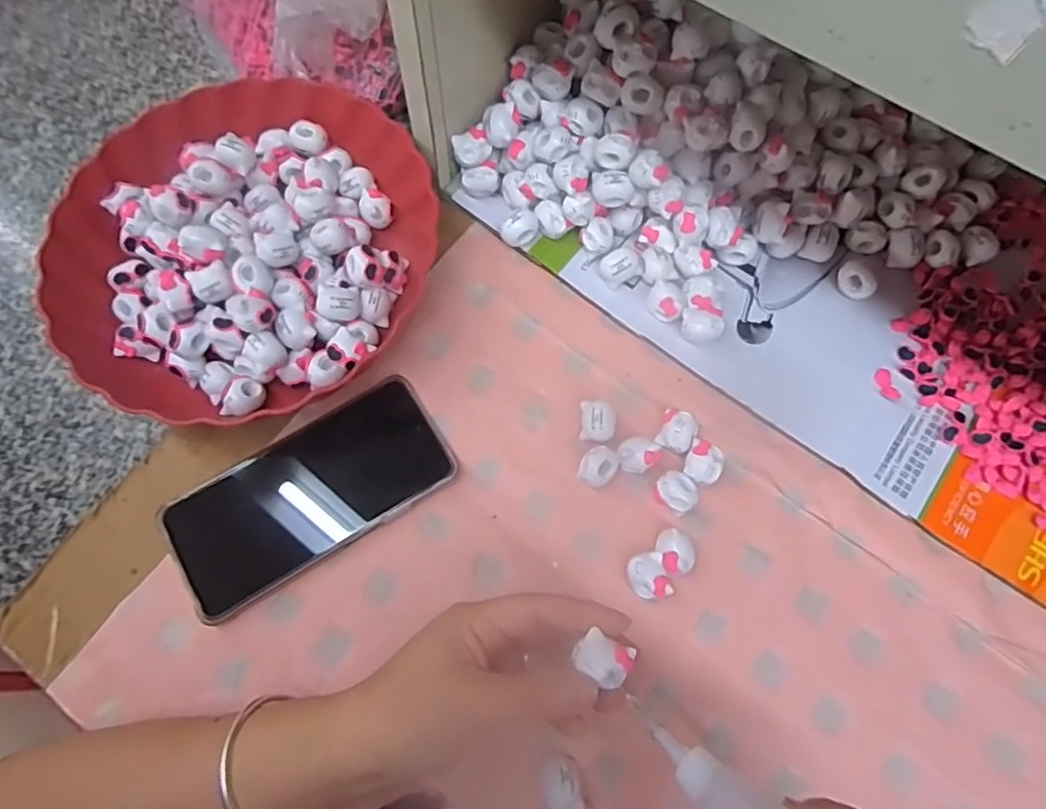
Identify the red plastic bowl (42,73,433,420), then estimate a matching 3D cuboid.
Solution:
[{"bbox_3d":[-0.184,-0.109,0.400,0.231,0.054,0.242,0,73,0],"label":"red plastic bowl"}]

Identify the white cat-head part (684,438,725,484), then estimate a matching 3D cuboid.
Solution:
[{"bbox_3d":[0.109,0.036,0.370,0.022,0.015,0.023,0,73,0],"label":"white cat-head part"}]

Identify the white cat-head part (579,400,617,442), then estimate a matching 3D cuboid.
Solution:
[{"bbox_3d":[0.046,0.011,0.377,0.020,0.018,0.023,2,73,1],"label":"white cat-head part"}]

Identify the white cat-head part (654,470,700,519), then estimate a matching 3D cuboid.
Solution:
[{"bbox_3d":[0.092,0.052,0.363,0.021,0.021,0.025,-37,77,-10],"label":"white cat-head part"}]

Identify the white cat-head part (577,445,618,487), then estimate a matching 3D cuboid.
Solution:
[{"bbox_3d":[0.045,0.038,0.370,0.020,0.017,0.025,35,77,10],"label":"white cat-head part"}]

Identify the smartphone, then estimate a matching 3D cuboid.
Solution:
[{"bbox_3d":[-0.126,0.053,0.365,0.164,0.015,0.078,-33,76,-9],"label":"smartphone"}]

